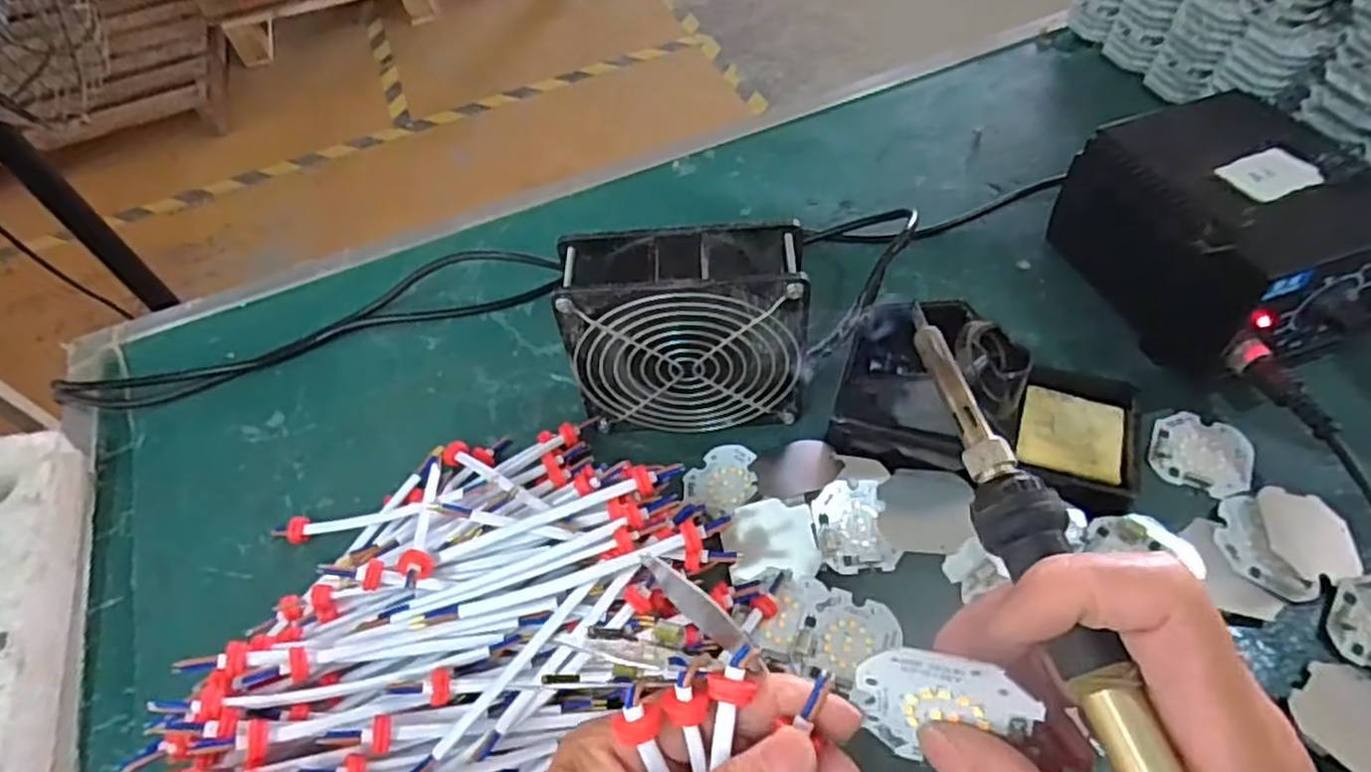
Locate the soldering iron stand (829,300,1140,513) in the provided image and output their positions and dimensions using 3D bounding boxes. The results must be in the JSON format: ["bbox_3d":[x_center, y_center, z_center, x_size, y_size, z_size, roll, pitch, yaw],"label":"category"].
[{"bbox_3d":[0.158,0.002,0.385,0.148,0.076,0.074,14,56,15],"label":"soldering iron stand"}]

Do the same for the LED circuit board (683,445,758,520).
[{"bbox_3d":[0.019,0.051,0.407,0.040,0.006,0.048,-11,46,9],"label":"LED circuit board"}]

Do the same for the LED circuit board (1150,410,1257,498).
[{"bbox_3d":[0.274,0.036,0.398,0.047,0.004,0.047,22,58,20],"label":"LED circuit board"}]

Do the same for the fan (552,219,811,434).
[{"bbox_3d":[0.002,-0.024,0.391,0.116,0.115,0.046,-1,53,5],"label":"fan"}]

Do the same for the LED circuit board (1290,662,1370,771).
[{"bbox_3d":[0.285,0.142,0.317,0.046,0.006,0.048,35,64,27],"label":"LED circuit board"}]

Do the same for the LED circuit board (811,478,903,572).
[{"bbox_3d":[0.085,0.070,0.377,0.039,0.006,0.046,-2,68,-5],"label":"LED circuit board"}]

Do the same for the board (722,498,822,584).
[{"bbox_3d":[0.044,0.078,0.382,0.045,0.009,0.039,-6,74,3],"label":"board"}]

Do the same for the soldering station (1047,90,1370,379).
[{"bbox_3d":[0.308,-0.087,0.428,0.111,0.093,0.147,-18,54,-8],"label":"soldering station"}]

